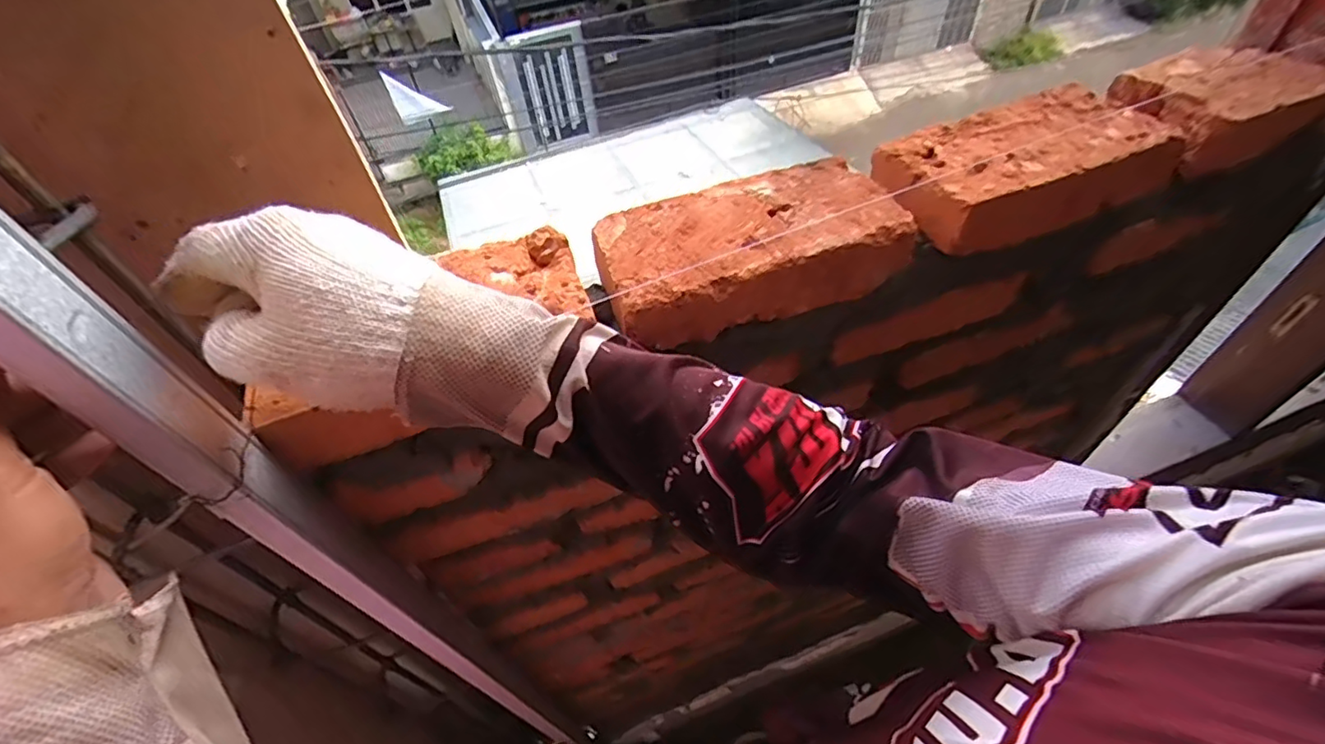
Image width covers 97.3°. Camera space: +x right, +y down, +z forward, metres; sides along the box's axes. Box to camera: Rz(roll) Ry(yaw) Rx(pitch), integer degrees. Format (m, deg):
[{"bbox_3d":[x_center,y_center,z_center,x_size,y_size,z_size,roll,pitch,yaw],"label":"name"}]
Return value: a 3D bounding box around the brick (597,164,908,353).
[{"bbox_3d":[0.056,-0.084,0.401,0.196,0.045,0.096,-18,51,-8],"label":"brick"}]

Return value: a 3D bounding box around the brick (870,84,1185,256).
[{"bbox_3d":[0.269,-0.156,0.436,0.209,0.047,0.101,-22,52,-12],"label":"brick"}]

